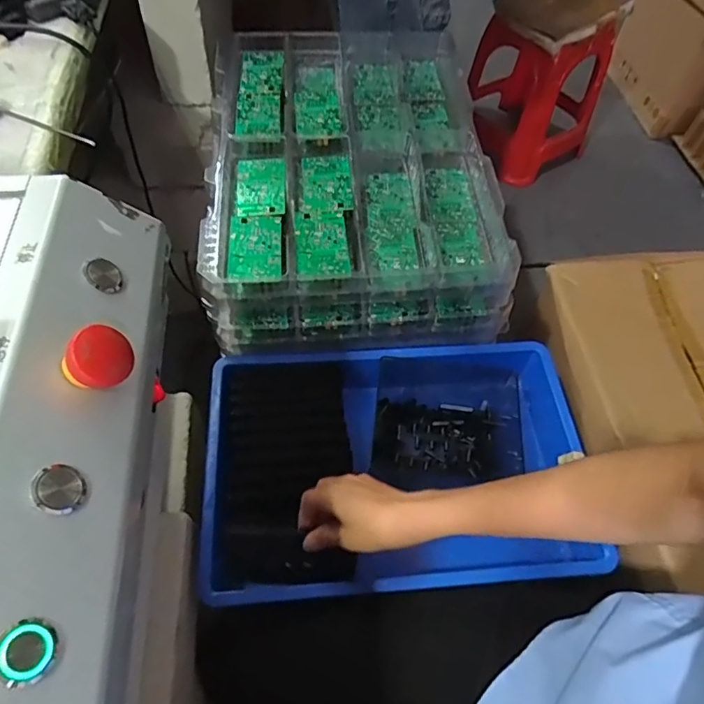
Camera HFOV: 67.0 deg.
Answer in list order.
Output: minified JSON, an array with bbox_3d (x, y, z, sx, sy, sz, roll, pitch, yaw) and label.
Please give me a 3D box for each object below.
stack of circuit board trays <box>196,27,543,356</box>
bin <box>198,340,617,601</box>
[{"bbox_3d":[-0.011,-0.240,0.754,0.360,0.153,0.469,-4,56,-6],"label":"stack of circuit board trays"},{"bbox_3d":[0.058,0.137,0.644,0.443,0.091,0.292,-1,56,-4],"label":"bin"}]

